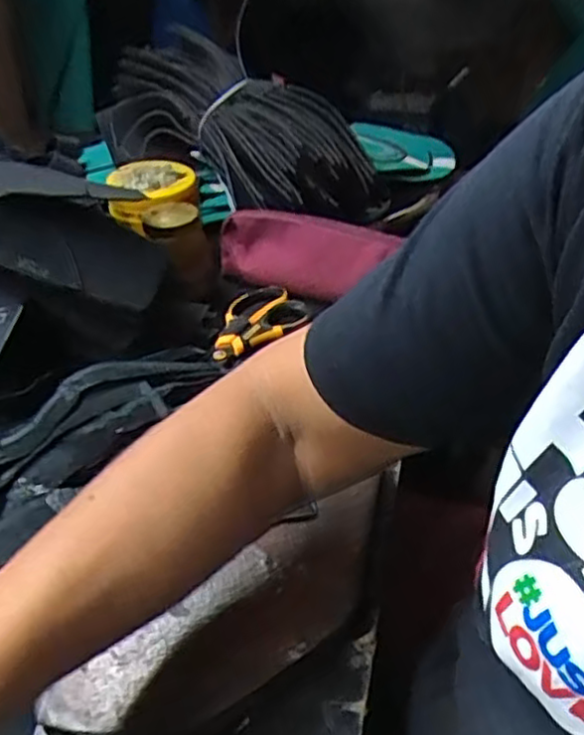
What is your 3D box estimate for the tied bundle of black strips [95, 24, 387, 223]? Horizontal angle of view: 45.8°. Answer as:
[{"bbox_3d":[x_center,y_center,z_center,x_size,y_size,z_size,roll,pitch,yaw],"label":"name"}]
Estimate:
[{"bbox_3d":[-0.078,-0.276,0.792,0.353,0.142,0.153,27,46,33],"label":"tied bundle of black strips"}]

